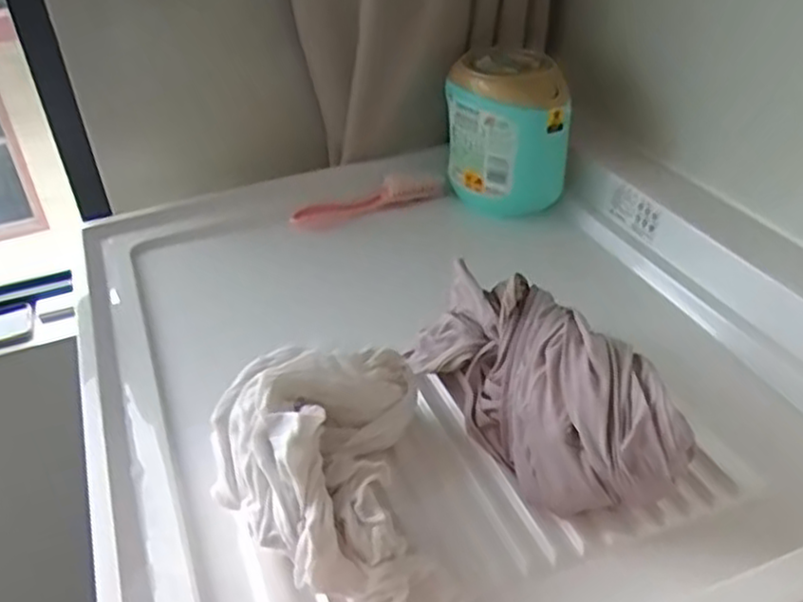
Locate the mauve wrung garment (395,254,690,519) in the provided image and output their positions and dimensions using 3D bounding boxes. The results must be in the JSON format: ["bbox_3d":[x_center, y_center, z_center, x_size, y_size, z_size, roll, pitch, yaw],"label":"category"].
[{"bbox_3d":[0.106,0.065,0.578,0.104,0.088,0.236,-25,43,-23],"label":"mauve wrung garment"}]

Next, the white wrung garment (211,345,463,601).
[{"bbox_3d":[-0.051,0.125,0.502,0.144,0.093,0.207,-9,39,-5],"label":"white wrung garment"}]

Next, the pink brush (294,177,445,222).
[{"bbox_3d":[-0.040,-0.122,0.929,0.190,0.034,0.029,-20,41,-18],"label":"pink brush"}]

